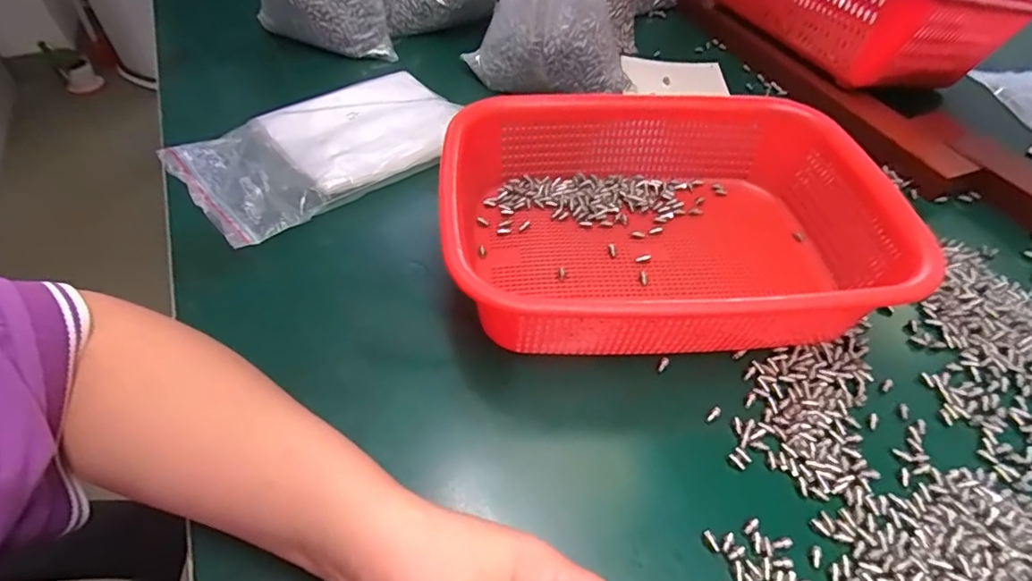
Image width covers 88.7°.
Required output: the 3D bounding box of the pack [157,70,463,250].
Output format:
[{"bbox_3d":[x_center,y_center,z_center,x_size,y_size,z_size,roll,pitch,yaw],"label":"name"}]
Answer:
[{"bbox_3d":[-0.161,-0.122,0.452,0.221,0.025,0.154,-31,57,-25],"label":"pack"}]

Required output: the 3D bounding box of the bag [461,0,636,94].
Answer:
[{"bbox_3d":[0.031,-0.282,0.472,0.096,0.197,0.137,-32,58,-25],"label":"bag"}]

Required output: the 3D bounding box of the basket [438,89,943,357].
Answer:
[{"bbox_3d":[0.092,-0.050,0.357,0.271,0.072,0.211,-6,51,-7],"label":"basket"}]

